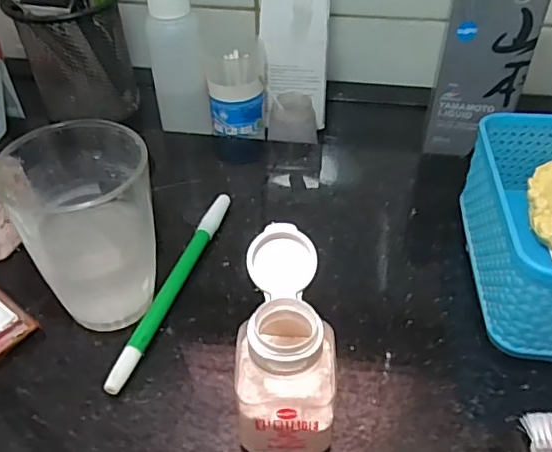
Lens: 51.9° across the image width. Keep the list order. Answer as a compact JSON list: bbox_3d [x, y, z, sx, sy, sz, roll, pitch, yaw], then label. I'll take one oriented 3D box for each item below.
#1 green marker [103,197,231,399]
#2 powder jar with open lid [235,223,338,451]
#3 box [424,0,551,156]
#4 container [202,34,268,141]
[{"bbox_3d":[-0.055,0.031,0.316,0.010,0.015,0.143,12,44,14],"label":"green marker"},{"bbox_3d":[0.003,0.053,0.246,0.043,0.075,0.067,-4,42,-4],"label":"powder jar with open lid"},{"bbox_3d":[0.140,-0.113,0.385,0.059,0.113,0.051,7,43,8],"label":"box"},{"bbox_3d":[-0.030,-0.104,0.434,0.044,0.060,0.048,-2,42,-1],"label":"container"}]

